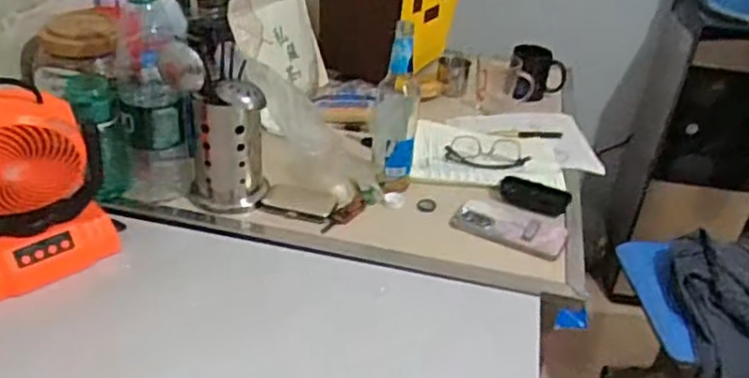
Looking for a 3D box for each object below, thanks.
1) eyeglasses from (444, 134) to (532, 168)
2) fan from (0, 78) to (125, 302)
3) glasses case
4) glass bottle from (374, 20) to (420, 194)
[{"bbox_3d":[0.193,-0.060,1.175,0.144,0.032,0.055,2,33,-3],"label":"eyeglasses"},{"bbox_3d":[-0.419,-0.002,0.819,0.201,0.238,0.087,-15,38,-28],"label":"fan"},{"bbox_3d":[0.255,0.008,1.096,0.114,0.026,0.043,19,35,21],"label":"glasses case"},{"bbox_3d":[0.034,-0.120,1.050,0.066,0.251,0.071,4,33,-1],"label":"glass bottle"}]

